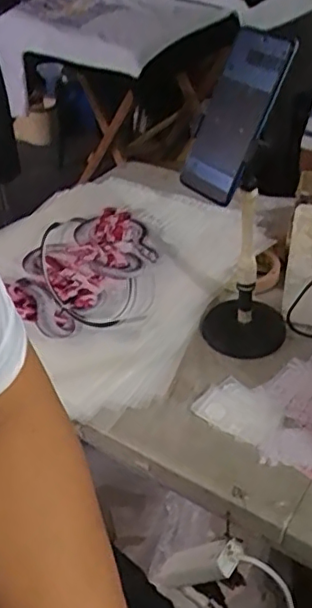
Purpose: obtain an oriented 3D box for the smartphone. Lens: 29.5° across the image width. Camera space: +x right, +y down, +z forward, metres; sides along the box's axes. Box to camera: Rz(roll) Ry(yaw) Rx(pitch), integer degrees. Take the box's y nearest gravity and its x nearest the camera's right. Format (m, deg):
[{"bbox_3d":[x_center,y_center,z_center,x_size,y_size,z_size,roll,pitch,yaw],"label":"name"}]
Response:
[{"bbox_3d":[0.076,-0.185,0.591,0.015,0.165,0.079,2,33,-41],"label":"smartphone"}]

